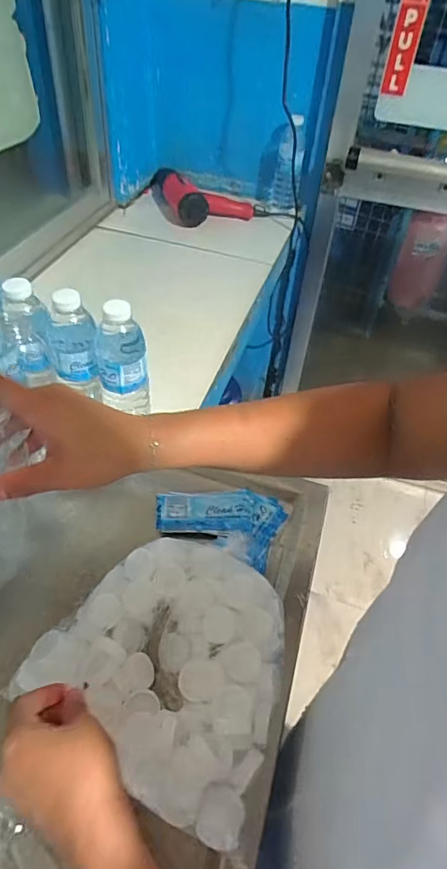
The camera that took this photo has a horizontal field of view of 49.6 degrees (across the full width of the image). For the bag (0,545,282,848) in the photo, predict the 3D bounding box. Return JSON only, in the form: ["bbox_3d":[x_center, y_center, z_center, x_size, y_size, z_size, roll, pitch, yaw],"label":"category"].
[{"bbox_3d":[-0.049,0.192,0.435,0.204,0.041,0.204,21,49,14],"label":"bag"}]

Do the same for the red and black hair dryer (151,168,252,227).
[{"bbox_3d":[-0.057,-0.588,1.166,0.209,0.071,0.213,-15,50,-18],"label":"red and black hair dryer"}]

